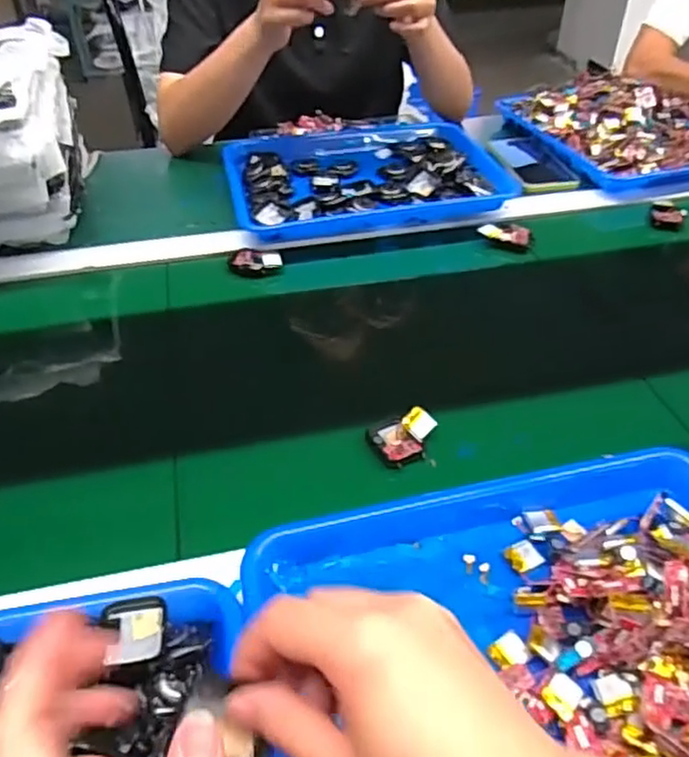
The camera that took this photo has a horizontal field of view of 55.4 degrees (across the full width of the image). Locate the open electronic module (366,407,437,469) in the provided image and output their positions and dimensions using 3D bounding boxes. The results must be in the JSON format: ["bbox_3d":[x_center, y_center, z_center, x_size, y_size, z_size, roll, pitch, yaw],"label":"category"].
[{"bbox_3d":[0.047,0.043,0.515,0.048,0.024,0.042,-17,46,-17],"label":"open electronic module"}]

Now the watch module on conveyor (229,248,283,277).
[{"bbox_3d":[-0.097,-0.131,0.725,0.058,0.020,0.037,2,43,2],"label":"watch module on conveyor"}]

